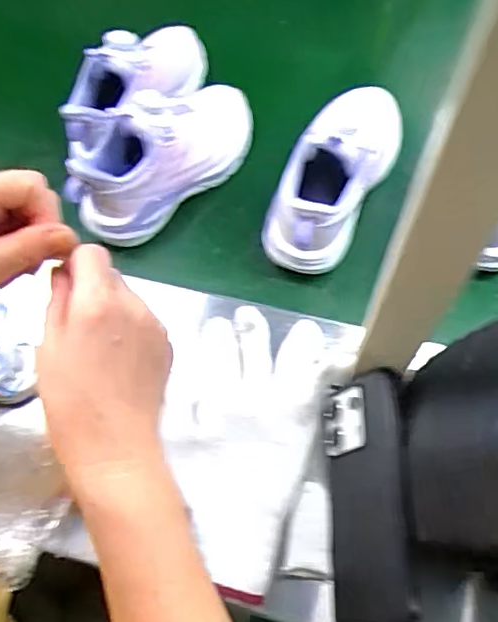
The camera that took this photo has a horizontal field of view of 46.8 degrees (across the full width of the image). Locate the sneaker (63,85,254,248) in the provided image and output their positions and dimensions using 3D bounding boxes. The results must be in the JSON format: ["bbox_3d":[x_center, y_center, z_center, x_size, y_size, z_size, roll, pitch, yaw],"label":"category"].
[{"bbox_3d":[-0.082,-0.160,0.553,0.200,0.102,0.102,-31,67,-14],"label":"sneaker"}]

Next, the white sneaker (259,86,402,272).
[{"bbox_3d":[0.078,-0.145,0.539,0.093,0.098,0.208,24,66,12],"label":"white sneaker"}]

